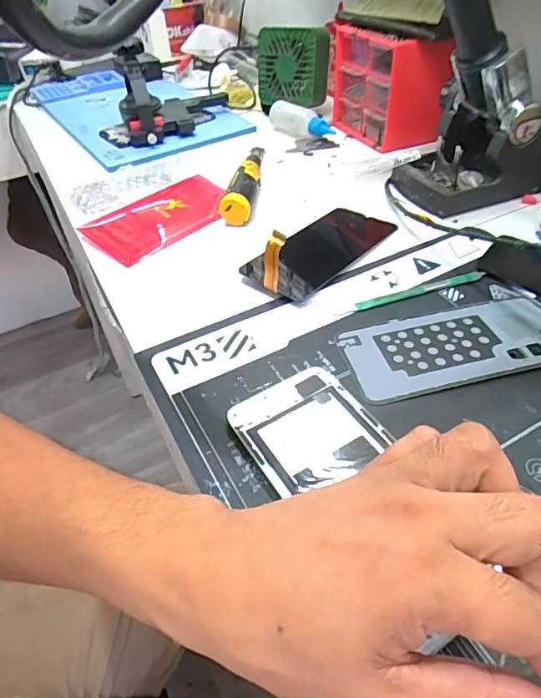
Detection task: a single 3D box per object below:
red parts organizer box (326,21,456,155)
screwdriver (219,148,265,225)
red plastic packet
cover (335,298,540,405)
[{"bbox_3d":[0.146,-0.337,0.600,0.074,0.119,0.159,-18,46,-14],"label":"red parts organizer box"},{"bbox_3d":[-0.023,-0.194,0.522,0.028,0.027,0.161,5,45,9],"label":"screwdriver"},{"bbox_3d":[-0.114,-0.141,0.497,0.097,0.016,0.152,31,55,30],"label":"red plastic packet"},{"bbox_3d":[0.133,-0.005,0.334,0.160,0.004,0.071,-13,45,-6],"label":"cover"}]

